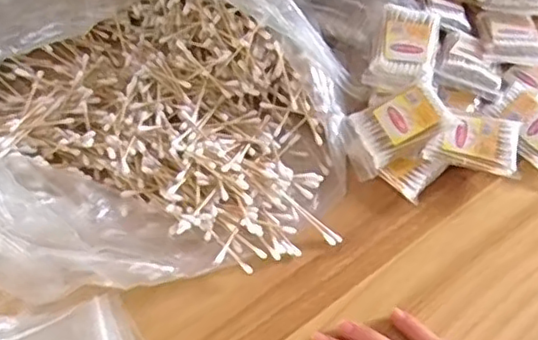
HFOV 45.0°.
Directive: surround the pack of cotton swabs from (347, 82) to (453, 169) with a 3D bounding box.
[{"bbox_3d":[0.111,-0.044,0.557,0.075,0.014,0.054,-33,64,4],"label":"pack of cotton swabs"}]

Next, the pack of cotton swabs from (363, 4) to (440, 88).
[{"bbox_3d":[0.125,-0.113,0.595,0.055,0.029,0.083,16,57,13],"label":"pack of cotton swabs"}]

